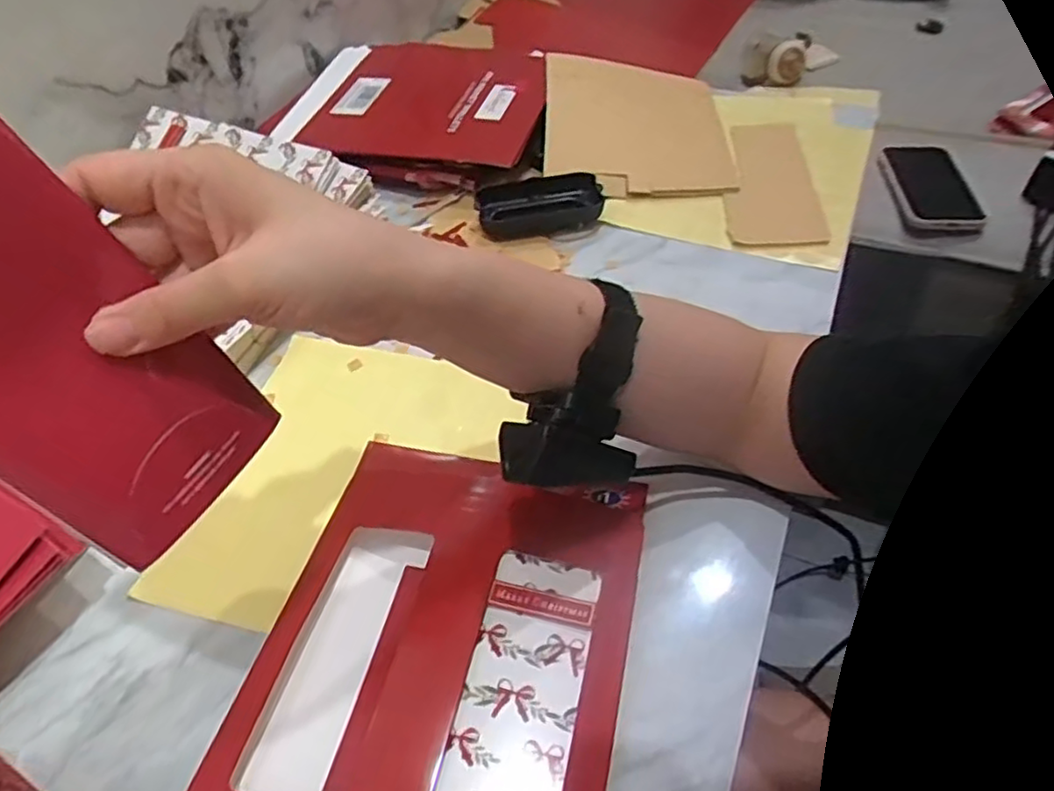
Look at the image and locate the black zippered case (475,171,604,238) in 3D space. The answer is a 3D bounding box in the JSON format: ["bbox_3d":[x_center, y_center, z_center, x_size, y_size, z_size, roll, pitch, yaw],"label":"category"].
[{"bbox_3d":[0.011,-0.171,0.606,0.108,0.029,0.056,-7,51,0],"label":"black zippered case"}]

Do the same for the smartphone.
[{"bbox_3d":[0.429,-0.229,0.722,0.077,0.015,0.162,2,51,7],"label":"smartphone"}]

